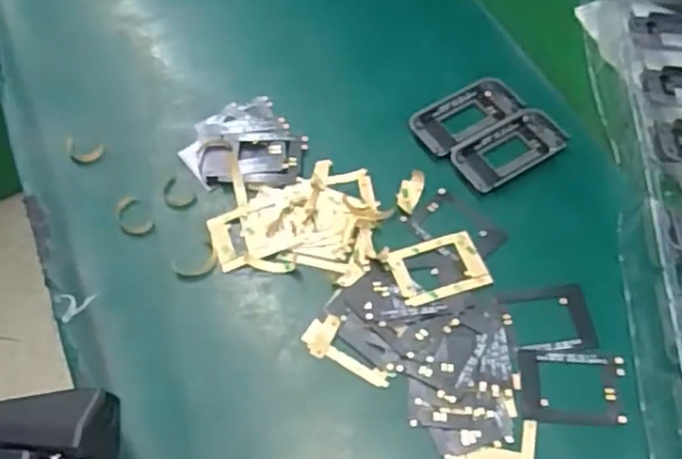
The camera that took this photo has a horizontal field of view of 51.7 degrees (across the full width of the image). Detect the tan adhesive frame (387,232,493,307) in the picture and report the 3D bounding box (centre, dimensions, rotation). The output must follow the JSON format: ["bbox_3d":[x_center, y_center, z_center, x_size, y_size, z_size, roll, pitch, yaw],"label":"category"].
[{"bbox_3d":[0.058,0.023,0.413,0.052,0.004,0.039,-17,58,-8],"label":"tan adhesive frame"}]

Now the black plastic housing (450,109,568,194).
[{"bbox_3d":[0.109,-0.052,0.458,0.071,0.009,0.038,-30,60,-16],"label":"black plastic housing"}]

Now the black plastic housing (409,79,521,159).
[{"bbox_3d":[0.084,-0.077,0.474,0.075,0.008,0.037,-30,60,-16],"label":"black plastic housing"}]

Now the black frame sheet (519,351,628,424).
[{"bbox_3d":[0.124,0.084,0.375,0.055,0.004,0.039,2,57,5],"label":"black frame sheet"}]

